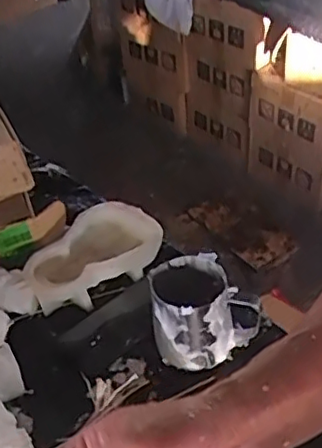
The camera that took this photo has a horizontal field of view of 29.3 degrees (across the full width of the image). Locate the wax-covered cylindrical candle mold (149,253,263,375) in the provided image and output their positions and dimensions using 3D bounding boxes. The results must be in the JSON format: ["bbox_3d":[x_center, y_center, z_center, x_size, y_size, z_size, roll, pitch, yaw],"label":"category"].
[{"bbox_3d":[0.048,0.099,0.705,0.111,0.098,0.086,-8,43,-5],"label":"wax-covered cylindrical candle mold"}]

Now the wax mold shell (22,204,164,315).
[{"bbox_3d":[-0.094,0.041,0.822,0.183,0.054,0.109,-25,47,-22],"label":"wax mold shell"}]

